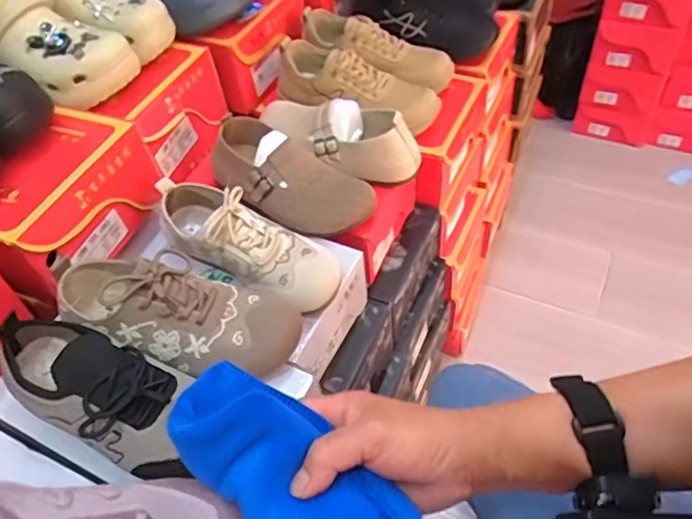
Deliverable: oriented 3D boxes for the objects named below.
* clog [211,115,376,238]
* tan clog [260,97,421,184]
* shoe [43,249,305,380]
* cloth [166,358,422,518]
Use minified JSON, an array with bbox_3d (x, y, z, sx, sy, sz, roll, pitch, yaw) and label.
[{"bbox_3d":[-0.068,-0.104,0.691,0.212,0.069,0.097,22,55,22],"label":"clog"},{"bbox_3d":[-0.018,-0.171,0.743,0.225,0.074,0.083,28,57,26],"label":"tan clog"},{"bbox_3d":[-0.170,0.040,0.518,0.242,0.074,0.083,8,51,13],"label":"shoe"},{"bbox_3d":[-0.011,0.146,0.326,0.215,0.030,0.071,41,62,10],"label":"cloth"}]

